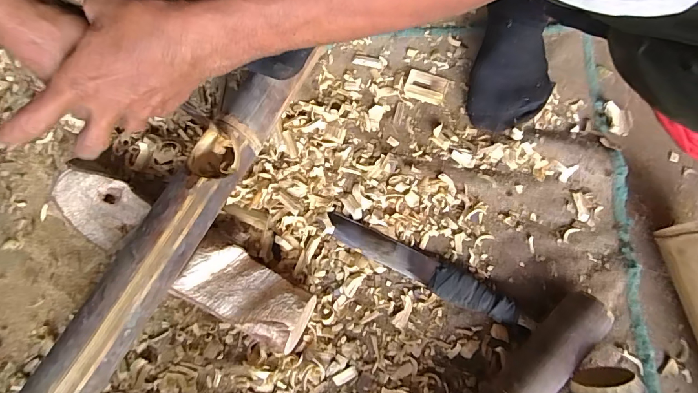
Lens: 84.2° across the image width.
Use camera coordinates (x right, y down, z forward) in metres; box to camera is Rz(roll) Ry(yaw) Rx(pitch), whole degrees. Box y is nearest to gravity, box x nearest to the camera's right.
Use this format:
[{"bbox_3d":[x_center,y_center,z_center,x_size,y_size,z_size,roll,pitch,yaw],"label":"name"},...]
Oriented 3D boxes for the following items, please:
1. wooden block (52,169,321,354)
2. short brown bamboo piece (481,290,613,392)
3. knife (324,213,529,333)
[{"bbox_3d":[-0.193,0.065,0.443,0.323,0.061,0.076,28,78,6],"label":"wooden block"},{"bbox_3d":[0.188,0.197,0.413,0.226,0.053,0.046,-42,80,-9],"label":"short brown bamboo piece"},{"bbox_3d":[0.091,0.086,0.460,0.256,0.022,0.037,27,78,6],"label":"knife"}]

